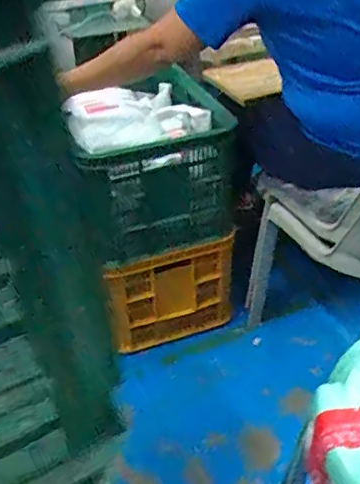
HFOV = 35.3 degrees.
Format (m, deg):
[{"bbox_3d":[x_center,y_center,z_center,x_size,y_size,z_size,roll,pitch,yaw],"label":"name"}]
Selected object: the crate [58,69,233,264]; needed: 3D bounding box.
[{"bbox_3d":[-0.093,-0.202,1.392,0.390,0.330,0.346,-21,37,-22],"label":"crate"}]

